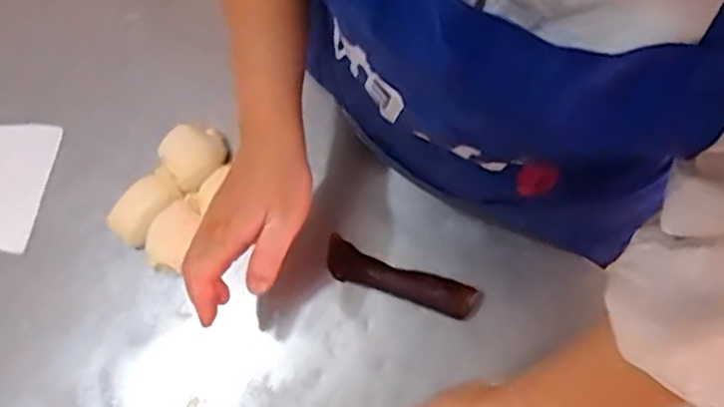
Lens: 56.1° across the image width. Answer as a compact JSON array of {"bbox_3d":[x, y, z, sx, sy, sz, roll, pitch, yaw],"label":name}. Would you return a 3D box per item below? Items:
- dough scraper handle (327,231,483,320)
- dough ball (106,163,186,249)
[{"bbox_3d":[0.035,0.070,0.618,0.143,0.023,0.033,21,75,6],"label":"dough scraper handle"},{"bbox_3d":[-0.205,0.004,0.654,0.043,0.034,0.073,37,81,14],"label":"dough ball"}]

